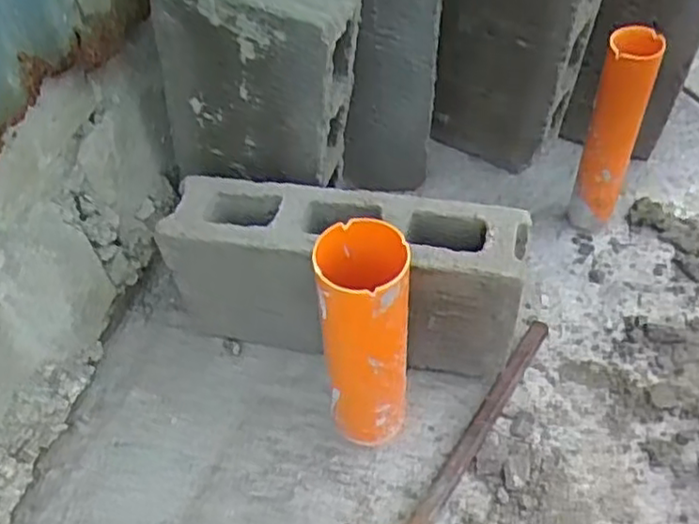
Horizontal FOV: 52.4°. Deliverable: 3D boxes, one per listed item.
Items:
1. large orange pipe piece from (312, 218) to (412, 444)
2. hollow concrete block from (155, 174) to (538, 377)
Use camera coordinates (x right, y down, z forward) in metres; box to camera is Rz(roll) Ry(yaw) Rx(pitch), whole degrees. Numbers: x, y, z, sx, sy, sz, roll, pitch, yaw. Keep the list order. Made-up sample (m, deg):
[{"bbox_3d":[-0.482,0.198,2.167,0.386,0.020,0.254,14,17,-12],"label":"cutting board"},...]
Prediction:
[{"bbox_3d":[0.017,0.088,0.712,0.088,0.292,0.084,-1,50,2],"label":"large orange pipe piece"},{"bbox_3d":[-0.008,0.017,0.818,0.394,0.209,0.099,9,51,10],"label":"hollow concrete block"}]

